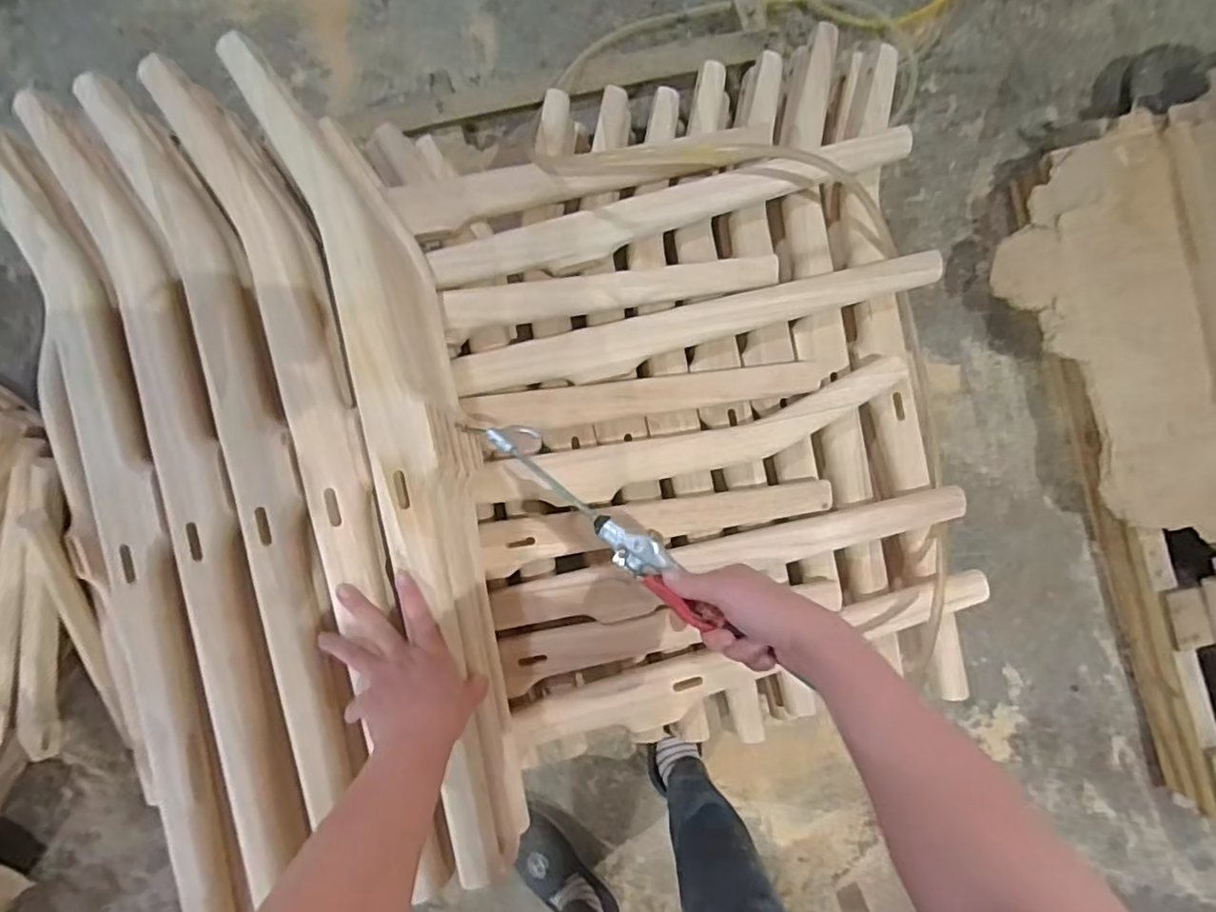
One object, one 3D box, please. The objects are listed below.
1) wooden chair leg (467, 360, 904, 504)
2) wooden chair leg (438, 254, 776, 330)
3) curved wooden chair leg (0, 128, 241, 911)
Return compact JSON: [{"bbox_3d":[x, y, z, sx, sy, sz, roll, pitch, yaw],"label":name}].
[{"bbox_3d":[0.106,-0.015,0.718,0.474,0.057,0.073,-15,91,1],"label":"wooden chair leg"},{"bbox_3d":[0.004,-0.188,0.723,0.375,0.033,0.043,-7,91,1],"label":"wooden chair leg"},{"bbox_3d":[-0.438,0.063,0.562,0.083,0.031,0.762,-16,91,1],"label":"curved wooden chair leg"}]

